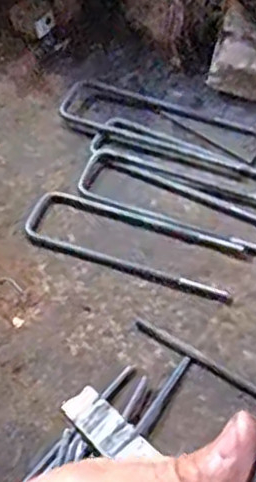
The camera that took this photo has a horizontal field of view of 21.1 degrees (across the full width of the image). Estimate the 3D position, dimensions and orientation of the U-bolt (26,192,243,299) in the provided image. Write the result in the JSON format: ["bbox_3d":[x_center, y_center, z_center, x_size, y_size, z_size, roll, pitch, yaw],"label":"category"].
[{"bbox_3d":[0.003,-0.002,1.169,0.357,0.015,0.116,14,57,9],"label":"U-bolt"}]

